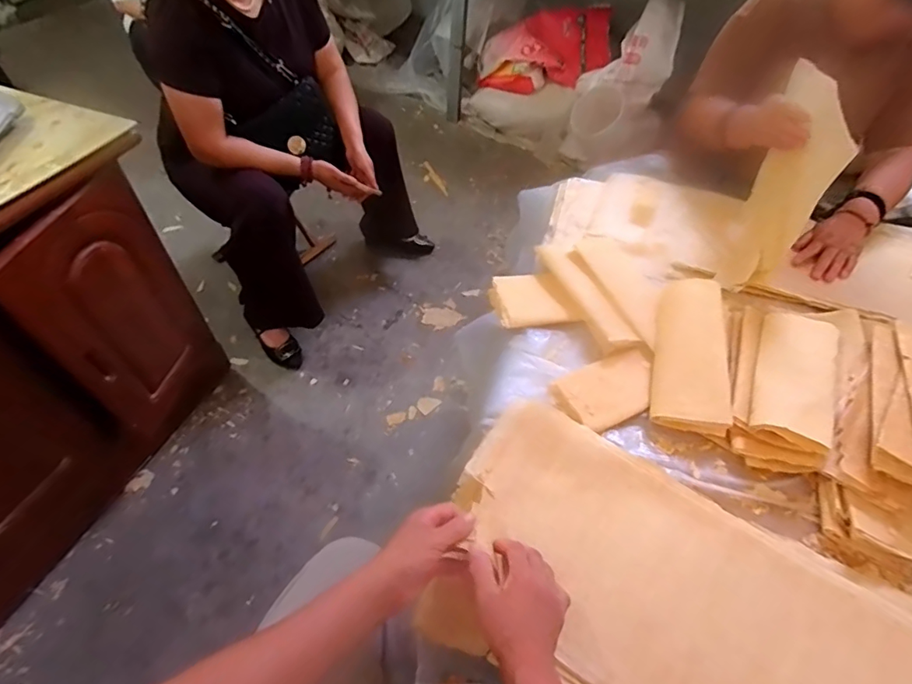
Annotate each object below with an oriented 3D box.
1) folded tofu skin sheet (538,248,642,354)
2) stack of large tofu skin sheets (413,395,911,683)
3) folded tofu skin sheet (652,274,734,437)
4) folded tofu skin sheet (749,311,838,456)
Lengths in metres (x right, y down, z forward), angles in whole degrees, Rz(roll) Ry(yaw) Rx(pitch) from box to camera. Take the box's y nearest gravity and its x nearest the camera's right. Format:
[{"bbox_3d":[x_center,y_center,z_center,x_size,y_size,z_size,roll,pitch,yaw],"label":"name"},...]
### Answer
[{"bbox_3d":[0.231,-0.086,0.876,0.069,0.024,0.254,-18,54,-17],"label":"folded tofu skin sheet"},{"bbox_3d":[0.314,0.346,0.556,0.706,0.059,0.321,28,59,16],"label":"stack of large tofu skin sheets"},{"bbox_3d":[0.378,0.008,0.788,0.104,0.043,0.282,14,51,8],"label":"folded tofu skin sheet"},{"bbox_3d":[0.528,0.043,0.763,0.101,0.015,0.299,13,44,30],"label":"folded tofu skin sheet"}]

